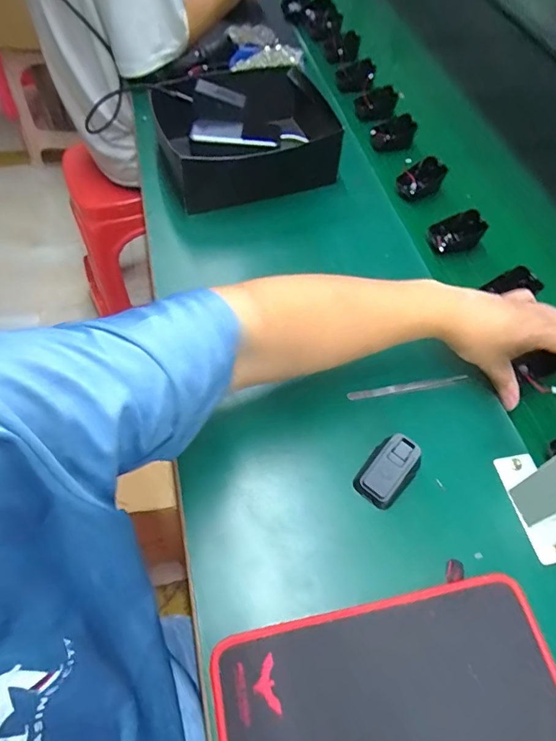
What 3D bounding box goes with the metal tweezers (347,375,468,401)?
[{"bbox_3d":[0.142,0.019,0.516,0.129,0.004,0.011,-9,66,0],"label":"metal tweezers"}]

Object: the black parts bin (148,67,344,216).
[{"bbox_3d":[-0.040,-0.353,0.700,0.259,0.086,0.196,-16,59,-11],"label":"black parts bin"}]

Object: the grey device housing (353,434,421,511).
[{"bbox_3d":[0.107,0.096,0.453,0.045,0.037,0.060,38,64,20],"label":"grey device housing"}]

